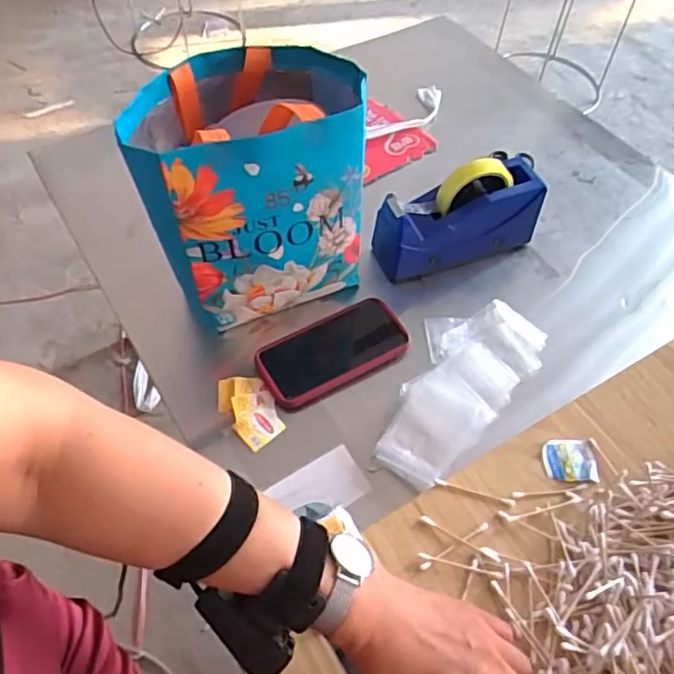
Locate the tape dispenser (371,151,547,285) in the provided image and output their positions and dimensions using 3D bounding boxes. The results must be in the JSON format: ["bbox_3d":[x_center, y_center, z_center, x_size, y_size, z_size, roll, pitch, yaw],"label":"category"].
[{"bbox_3d":[0.152,-0.150,0.761,0.212,0.125,0.069,-17,57,-14],"label":"tape dispenser"}]

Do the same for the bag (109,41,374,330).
[{"bbox_3d":[-0.095,-0.166,0.679,0.223,0.235,0.179,-14,57,-12],"label":"bag"}]

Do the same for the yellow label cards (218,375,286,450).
[{"bbox_3d":[-0.094,0.076,0.662,0.052,0.011,0.086,-30,64,-22],"label":"yellow label cards"}]

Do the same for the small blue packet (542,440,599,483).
[{"bbox_3d":[0.219,0.115,0.576,0.050,0.004,0.044,3,55,-2],"label":"small blue packet"}]

